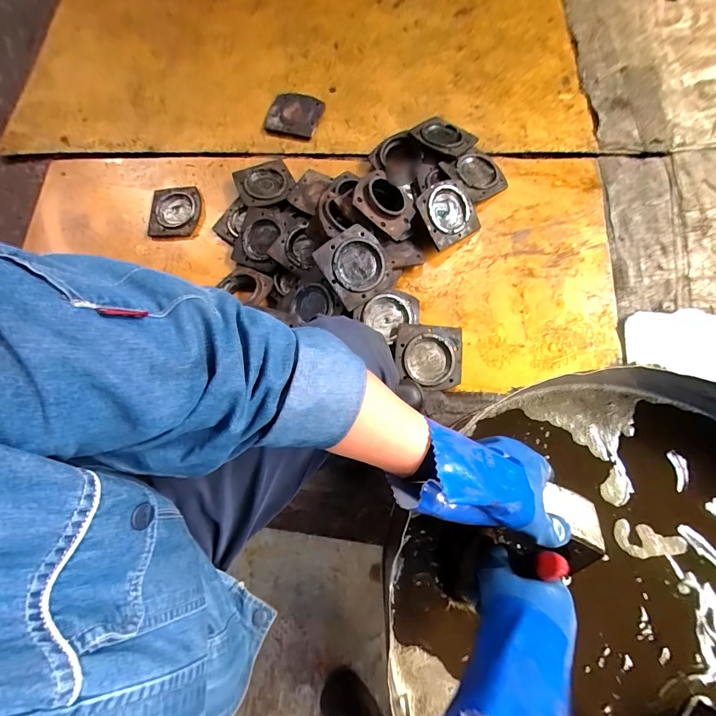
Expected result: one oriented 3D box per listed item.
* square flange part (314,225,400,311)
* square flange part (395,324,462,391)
[{"bbox_3d":[0.006,-0.231,0.912,0.185,0.032,0.176,-35,100,-11],"label":"square flange part"},{"bbox_3d":[0.172,-0.002,0.884,0.160,0.019,0.154,5,86,-4],"label":"square flange part"}]

